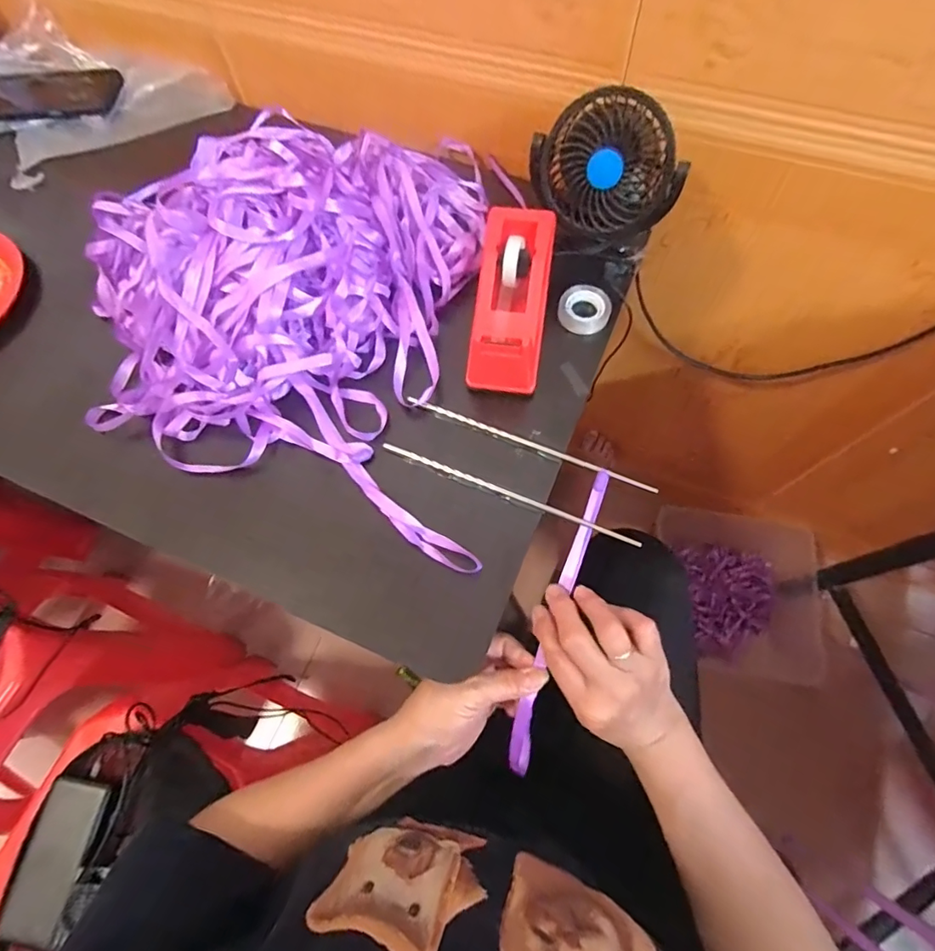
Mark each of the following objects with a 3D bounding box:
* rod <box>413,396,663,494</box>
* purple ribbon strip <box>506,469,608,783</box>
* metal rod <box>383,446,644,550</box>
[{"bbox_3d":[0.052,-0.027,0.428,0.219,0.010,0.008,21,70,8],"label":"rod"},{"bbox_3d":[0.073,0.117,0.403,0.021,0.020,0.250,17,88,7],"label":"purple ribbon strip"},{"bbox_3d":[0.033,0.014,0.411,0.220,0.006,0.007,21,70,8],"label":"metal rod"}]

